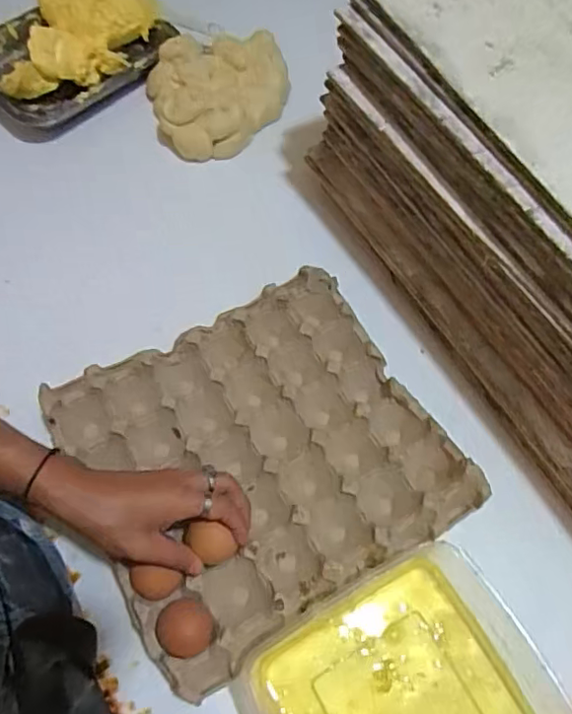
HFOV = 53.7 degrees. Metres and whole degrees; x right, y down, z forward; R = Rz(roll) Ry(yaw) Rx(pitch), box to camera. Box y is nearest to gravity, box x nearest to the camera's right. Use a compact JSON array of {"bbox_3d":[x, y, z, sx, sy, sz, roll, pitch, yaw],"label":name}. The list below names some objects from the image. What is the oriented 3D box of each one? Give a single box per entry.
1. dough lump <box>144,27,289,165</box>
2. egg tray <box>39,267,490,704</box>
[{"bbox_3d":[-0.087,-0.345,0.742,0.182,0.053,0.184,-5,65,-5],"label":"dough lump"},{"bbox_3d":[-0.025,0.087,0.529,0.303,0.048,0.289,-28,69,-15],"label":"egg tray"}]

